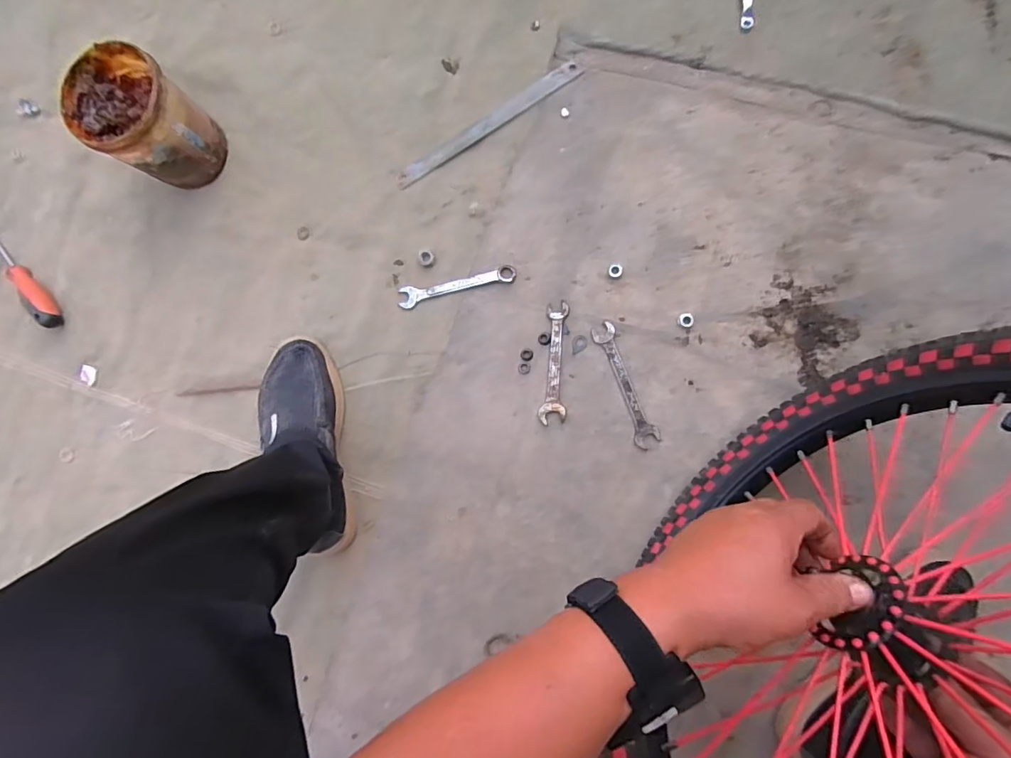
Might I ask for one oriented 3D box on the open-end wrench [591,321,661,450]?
[{"bbox_3d":[0.146,0.006,0.616,0.029,0.012,0.156,-22,87,6],"label":"open-end wrench"}]

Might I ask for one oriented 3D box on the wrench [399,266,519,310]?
[{"bbox_3d":[-0.063,-0.118,0.651,0.153,0.007,0.027,-11,88,7],"label":"wrench"}]

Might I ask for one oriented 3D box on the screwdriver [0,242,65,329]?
[{"bbox_3d":[-0.680,-0.143,0.706,0.031,0.032,0.173,-41,85,5],"label":"screwdriver"}]

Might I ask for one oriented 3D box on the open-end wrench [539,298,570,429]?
[{"bbox_3d":[0.062,-0.019,0.626,0.030,0.010,0.150,4,90,7],"label":"open-end wrench"}]

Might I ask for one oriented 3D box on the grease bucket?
[{"bbox_3d":[-0.441,-0.322,0.648,0.114,0.143,0.117,0,90,7],"label":"grease bucket"}]

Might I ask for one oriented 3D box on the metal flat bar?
[{"bbox_3d":[-0.023,-0.328,0.656,0.270,0.006,0.023,-30,86,6],"label":"metal flat bar"}]

